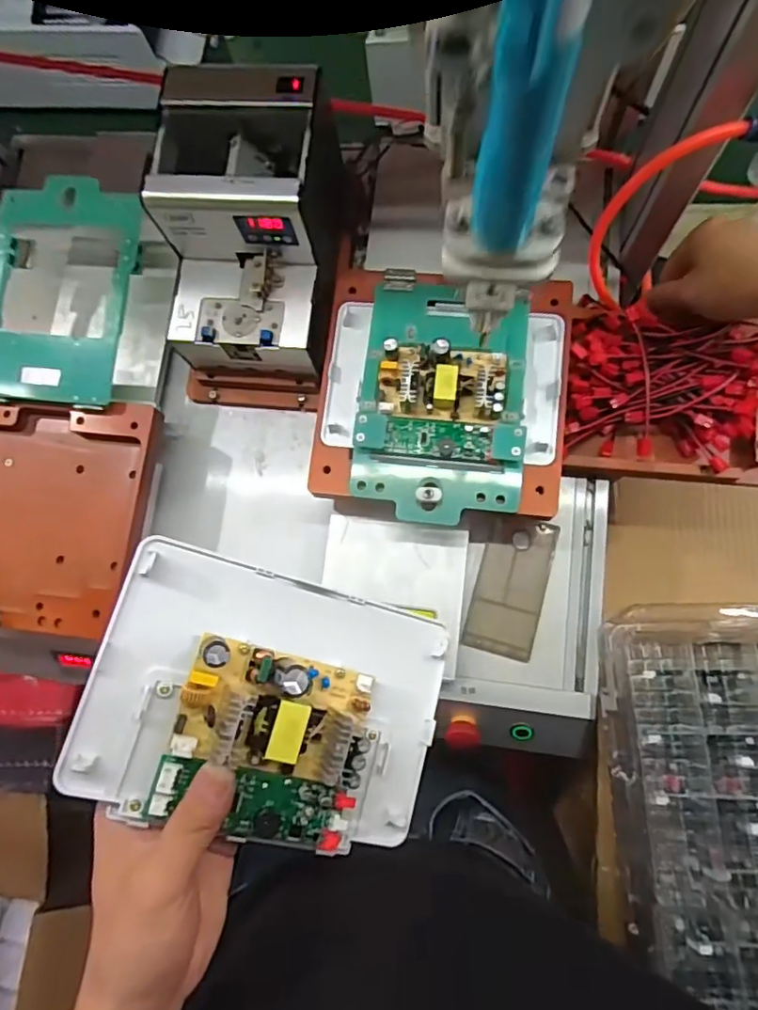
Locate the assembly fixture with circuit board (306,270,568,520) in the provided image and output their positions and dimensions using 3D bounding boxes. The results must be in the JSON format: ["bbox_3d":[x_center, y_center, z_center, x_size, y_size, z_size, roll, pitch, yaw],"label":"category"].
[{"bbox_3d":[0.050,-0.092,0.464,0.197,0.036,0.202,6,80,5],"label":"assembly fixture with circuit board"}]

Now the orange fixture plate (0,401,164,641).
[{"bbox_3d":[-0.306,0.005,0.501,0.210,0.023,0.194,6,80,5],"label":"orange fixture plate"}]

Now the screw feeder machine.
[{"bbox_3d":[-0.108,-0.229,0.478,0.135,0.114,0.190,6,80,5],"label":"screw feeder machine"}]

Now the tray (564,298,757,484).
[{"bbox_3d":[0.245,-0.099,0.484,0.166,0.045,0.149,5,85,7],"label":"tray"}]

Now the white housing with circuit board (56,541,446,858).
[{"bbox_3d":[-0.051,0.105,0.301,0.185,0.034,0.130,19,74,-17],"label":"white housing with circuit board"}]

